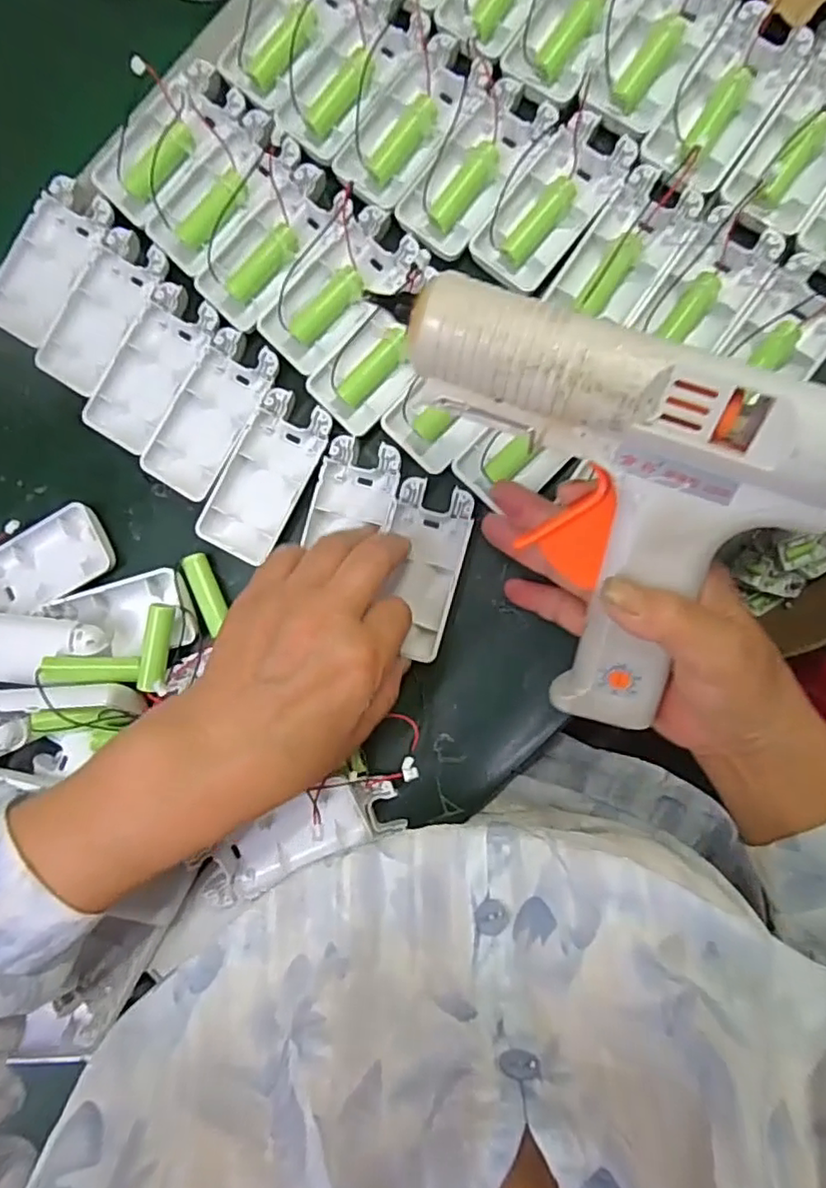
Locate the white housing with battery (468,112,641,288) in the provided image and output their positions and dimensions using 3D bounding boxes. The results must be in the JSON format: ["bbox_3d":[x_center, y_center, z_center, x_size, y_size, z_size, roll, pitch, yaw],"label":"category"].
[{"bbox_3d":[0.074,-0.211,0.340,0.048,0.015,0.092,37,94,8],"label":"white housing with battery"}]

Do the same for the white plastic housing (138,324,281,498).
[{"bbox_3d":[-0.115,-0.103,0.367,0.047,0.017,0.093,32,94,8],"label":"white plastic housing"}]

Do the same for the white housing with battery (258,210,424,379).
[{"bbox_3d":[-0.042,-0.172,0.357,0.094,0.016,0.046,-44,83,6],"label":"white housing with battery"}]

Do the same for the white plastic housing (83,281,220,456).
[{"bbox_3d":[-0.156,-0.135,0.377,0.045,0.011,0.097,34,94,8],"label":"white plastic housing"}]

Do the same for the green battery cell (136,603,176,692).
[{"bbox_3d":[-0.146,0.030,0.356,0.014,0.014,0.049,11,91,9],"label":"green battery cell"}]

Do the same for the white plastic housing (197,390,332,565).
[{"bbox_3d":[-0.083,-0.066,0.357,0.045,0.011,0.094,29,93,8],"label":"white plastic housing"}]

